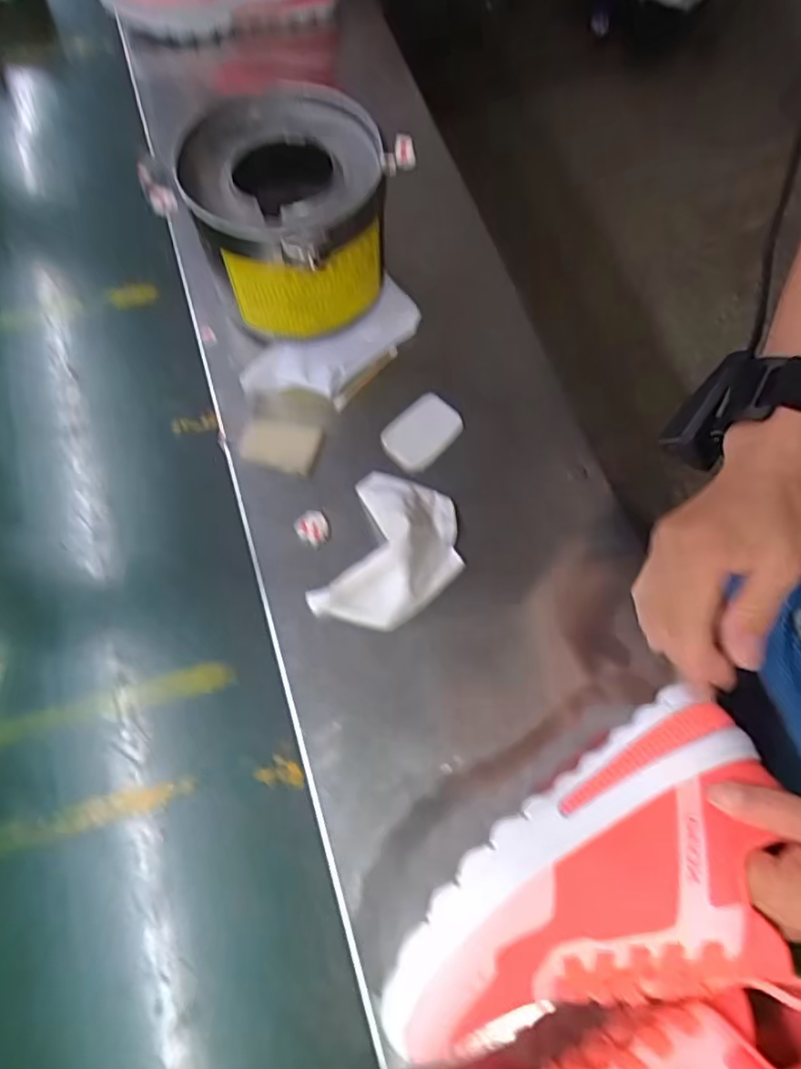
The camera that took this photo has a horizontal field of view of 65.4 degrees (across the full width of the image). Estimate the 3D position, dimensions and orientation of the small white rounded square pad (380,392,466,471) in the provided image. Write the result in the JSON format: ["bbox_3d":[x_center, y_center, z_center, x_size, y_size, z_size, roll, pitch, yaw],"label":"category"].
[{"bbox_3d":[0.017,-0.078,0.473,0.059,0.011,0.039,-42,77,-16],"label":"small white rounded square pad"}]

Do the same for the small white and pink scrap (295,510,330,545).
[{"bbox_3d":[-0.062,-0.006,0.447,0.024,0.010,0.023,1,69,-2],"label":"small white and pink scrap"}]

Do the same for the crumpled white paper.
[{"bbox_3d":[-0.003,0.010,0.427,0.084,0.037,0.110,21,70,5],"label":"crumpled white paper"}]

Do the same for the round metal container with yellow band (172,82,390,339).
[{"bbox_3d":[-0.080,-0.237,0.475,0.138,0.108,0.149,4,69,-1],"label":"round metal container with yellow band"}]

